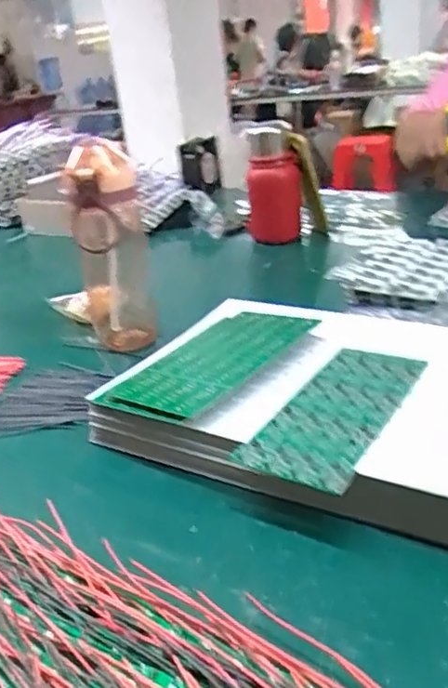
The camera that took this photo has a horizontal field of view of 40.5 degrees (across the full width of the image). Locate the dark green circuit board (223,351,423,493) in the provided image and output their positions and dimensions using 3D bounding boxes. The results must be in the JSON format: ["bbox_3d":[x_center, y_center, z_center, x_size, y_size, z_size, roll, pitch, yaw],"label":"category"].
[{"bbox_3d":[0.088,0.047,0.459,0.079,0.006,0.184,11,31,33],"label":"dark green circuit board"}]

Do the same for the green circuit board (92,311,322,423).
[{"bbox_3d":[-0.007,0.011,0.541,0.103,0.009,0.202,11,29,38],"label":"green circuit board"}]

